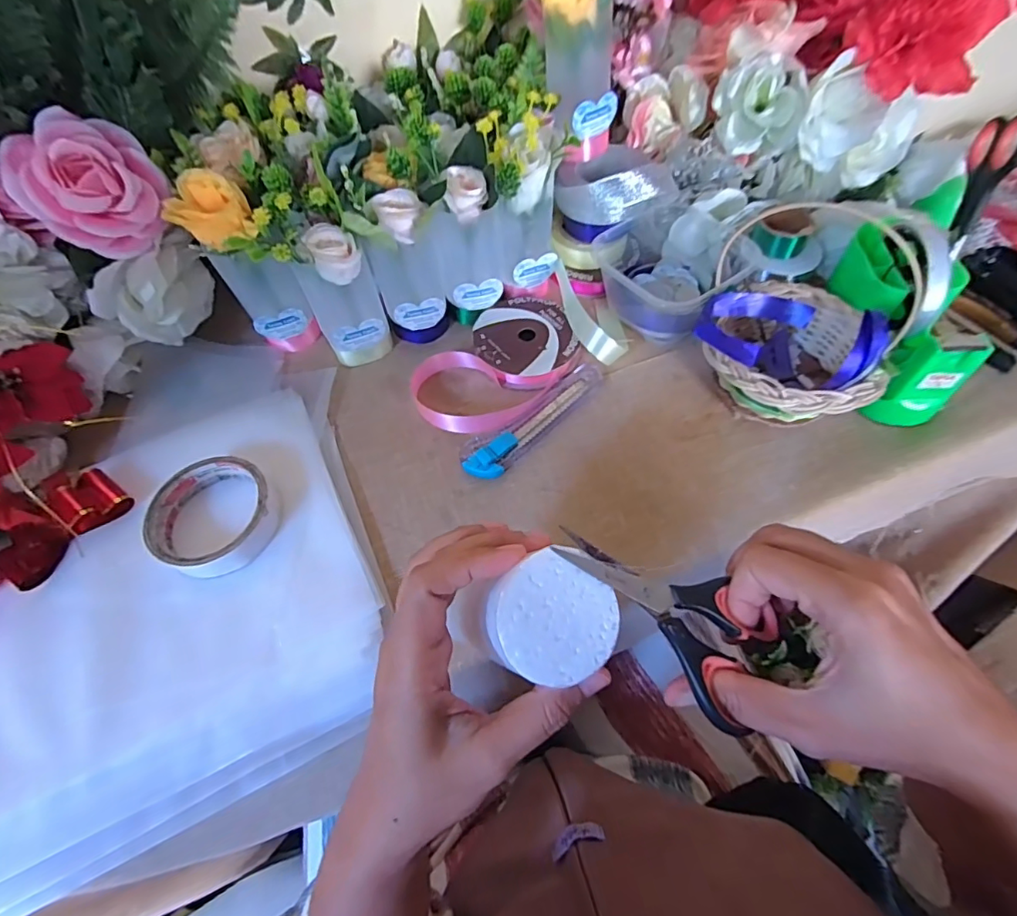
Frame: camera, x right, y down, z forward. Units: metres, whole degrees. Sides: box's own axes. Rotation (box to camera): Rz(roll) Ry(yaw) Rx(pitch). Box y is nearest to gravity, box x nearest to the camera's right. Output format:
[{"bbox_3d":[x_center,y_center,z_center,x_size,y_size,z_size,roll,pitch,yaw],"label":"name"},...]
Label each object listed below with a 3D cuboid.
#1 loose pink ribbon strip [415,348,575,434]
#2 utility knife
[{"bbox_3d":[-0.011,-0.057,0.440,0.140,0.022,0.069,-1,62,1],"label":"loose pink ribbon strip"},{"bbox_3d":[0.024,-0.032,0.430,0.143,0.011,0.038,-33,62,-18],"label":"utility knife"}]

